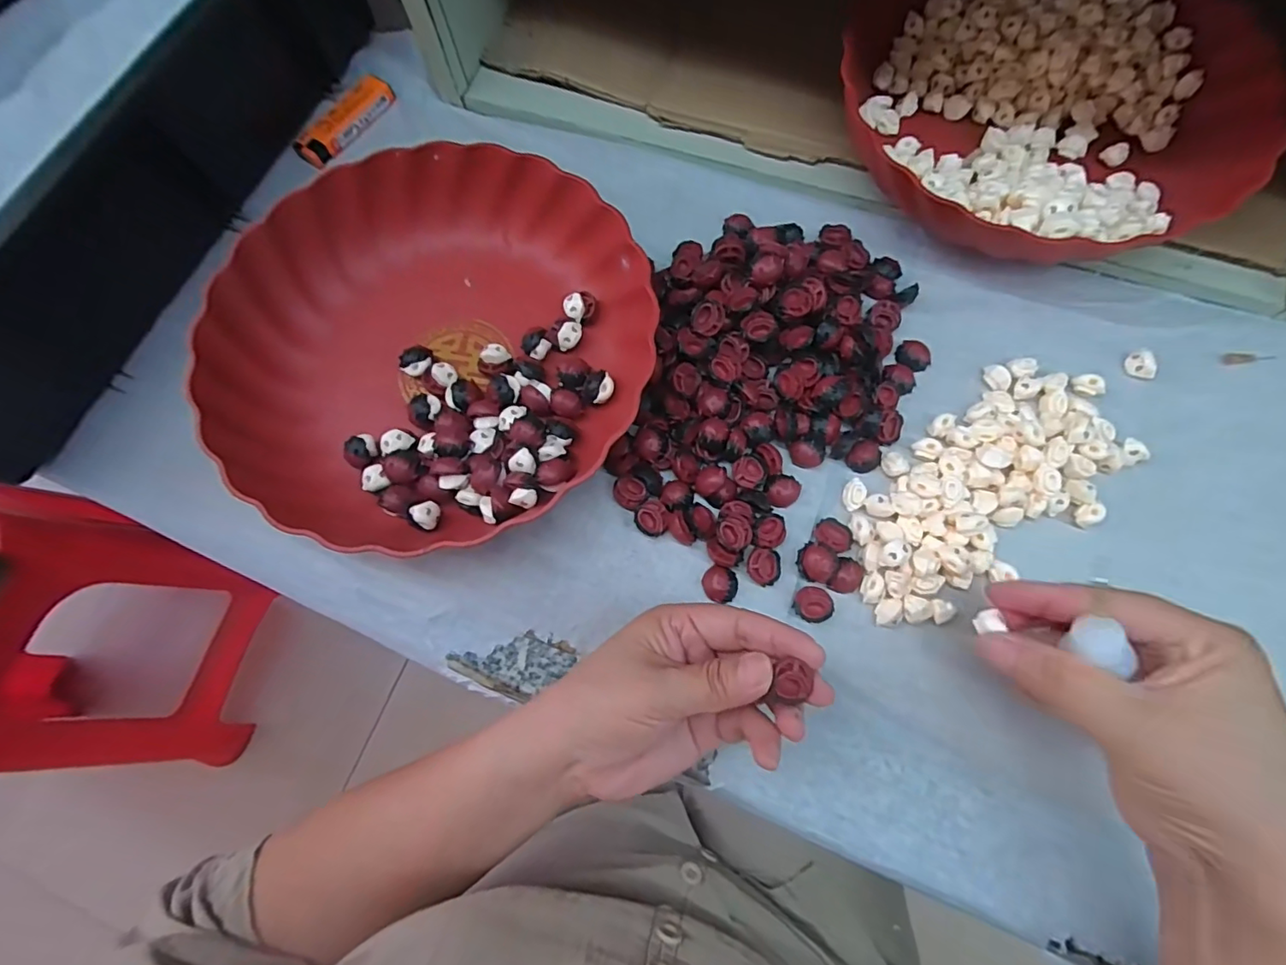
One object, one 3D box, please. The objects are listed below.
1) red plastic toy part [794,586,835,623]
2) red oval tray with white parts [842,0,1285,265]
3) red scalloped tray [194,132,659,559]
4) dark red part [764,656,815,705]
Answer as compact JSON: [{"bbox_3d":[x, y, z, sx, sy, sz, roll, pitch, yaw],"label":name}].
[{"bbox_3d":[0.089,0.064,0.290,0.020,0.008,0.018,10,73,4],"label":"red plastic toy part"},{"bbox_3d":[0.245,-0.231,0.348,0.235,0.057,0.226,-27,74,-7],"label":"red oval tray with white parts"},{"bbox_3d":[-0.119,-0.081,0.317,0.239,0.045,0.237,21,74,7],"label":"red scalloped tray"},{"bbox_3d":[0.062,0.083,0.228,0.018,0.009,0.017,16,74,6],"label":"dark red part"}]

